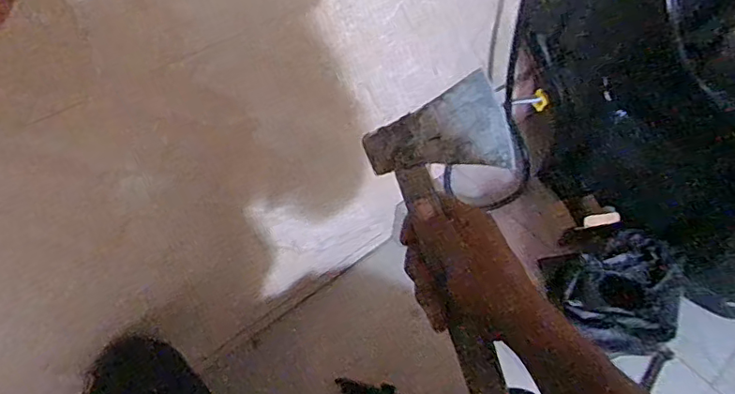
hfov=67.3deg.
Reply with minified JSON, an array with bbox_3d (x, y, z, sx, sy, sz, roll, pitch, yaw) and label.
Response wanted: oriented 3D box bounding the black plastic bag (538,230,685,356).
[{"bbox_3d":[0.444,0.163,0.965,0.287,0.099,0.218,-3,53,-8],"label":"black plastic bag"}]

